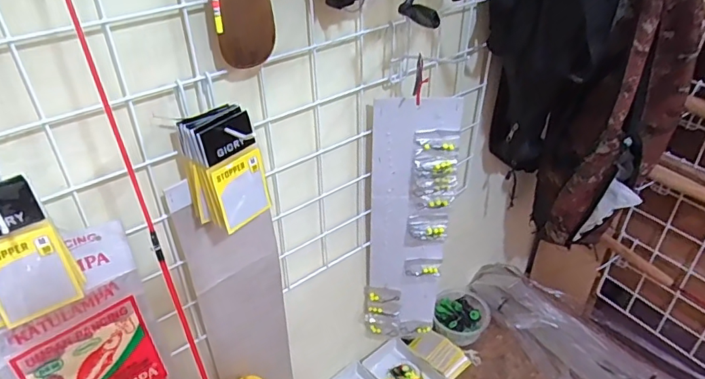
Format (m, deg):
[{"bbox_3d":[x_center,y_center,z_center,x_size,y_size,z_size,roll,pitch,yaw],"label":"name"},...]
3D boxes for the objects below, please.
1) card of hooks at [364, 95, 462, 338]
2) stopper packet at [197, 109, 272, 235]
[{"bbox_3d":[0.074,0.061,0.661,0.101,0.393,0.017,1,36,2],"label":"card of hooks"},{"bbox_3d":[-0.094,-0.014,0.418,0.009,0.092,0.051,15,37,40],"label":"stopper packet"}]

